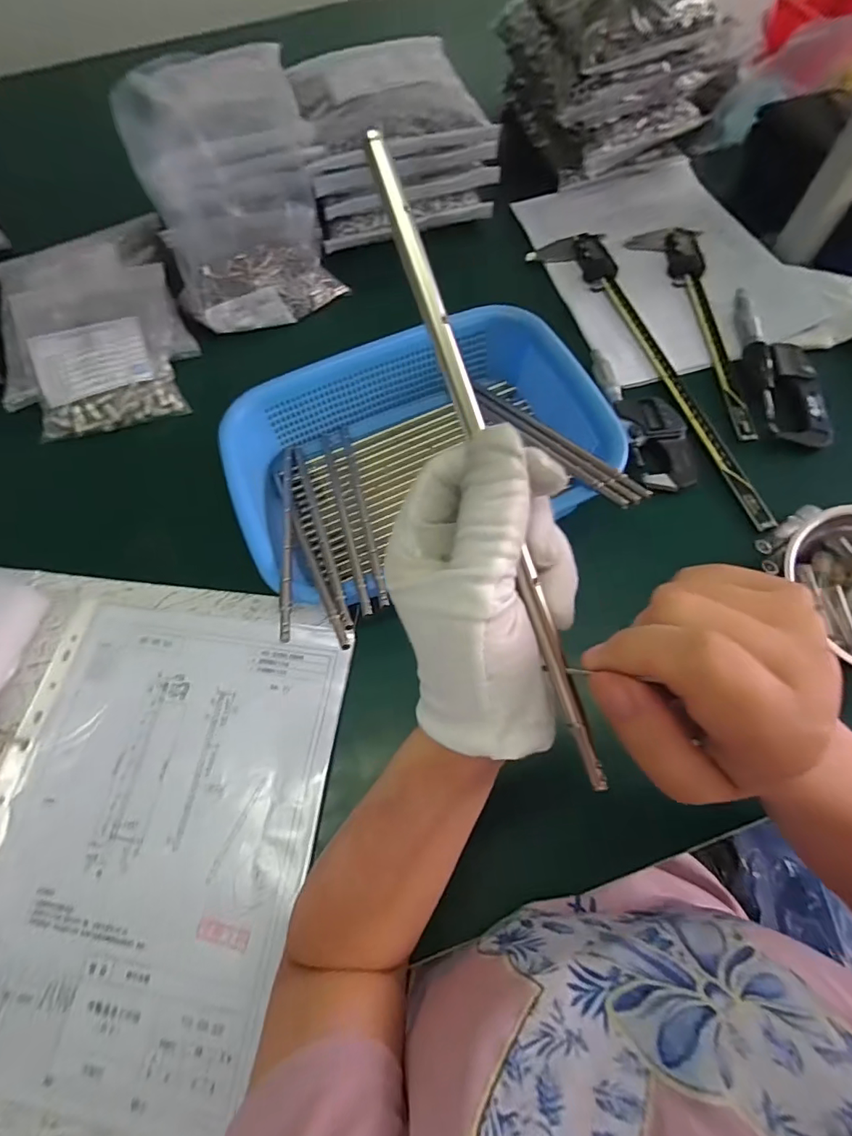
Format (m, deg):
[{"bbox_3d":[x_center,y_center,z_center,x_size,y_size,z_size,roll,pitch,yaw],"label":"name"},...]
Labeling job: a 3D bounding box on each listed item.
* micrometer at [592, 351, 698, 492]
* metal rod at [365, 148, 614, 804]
[{"bbox_3d":[0.200,-0.141,0.458,0.054,0.019,0.159,-12,67,-3],"label":"micrometer"},{"bbox_3d":[0.025,-0.024,0.171,0.007,0.004,0.227,-22,99,-6],"label":"metal rod"}]

